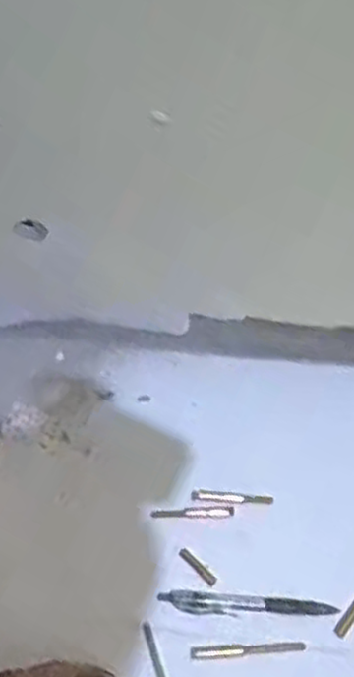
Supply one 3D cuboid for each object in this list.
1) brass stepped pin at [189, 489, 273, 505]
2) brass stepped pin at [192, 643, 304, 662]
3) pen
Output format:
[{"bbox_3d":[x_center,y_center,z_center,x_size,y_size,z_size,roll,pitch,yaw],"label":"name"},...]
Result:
[{"bbox_3d":[0.048,0.136,0.640,0.069,0.006,0.012,6,58,2],"label":"brass stepped pin"},{"bbox_3d":[0.055,0.242,0.577,0.088,0.004,0.010,-2,58,-3],"label":"brass stepped pin"},{"bbox_3d":[0.057,0.212,0.589,0.140,0.010,0.018,5,58,2],"label":"pen"}]

